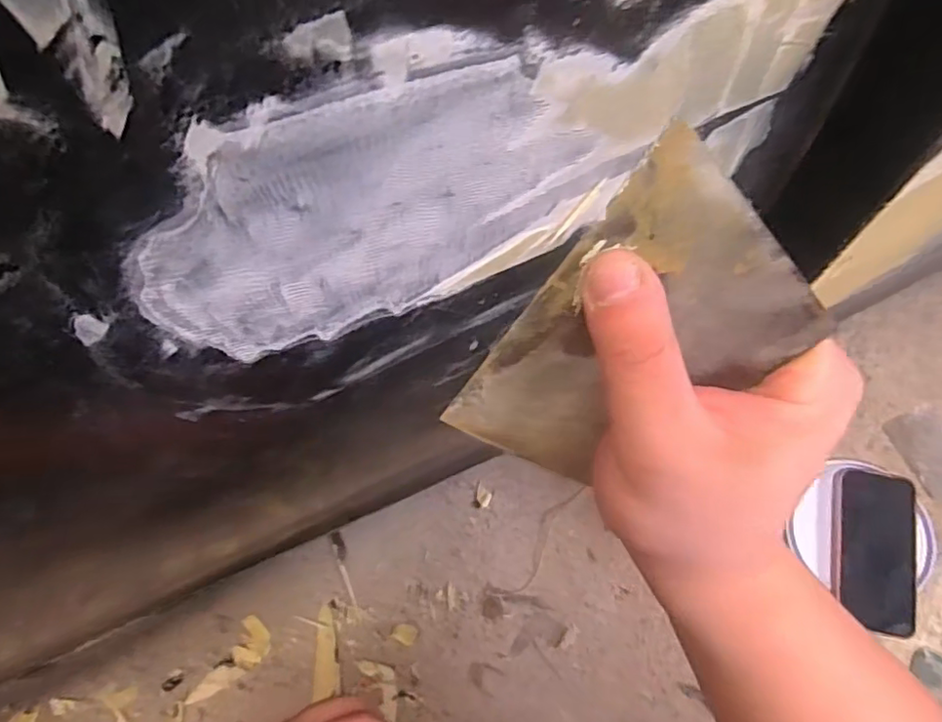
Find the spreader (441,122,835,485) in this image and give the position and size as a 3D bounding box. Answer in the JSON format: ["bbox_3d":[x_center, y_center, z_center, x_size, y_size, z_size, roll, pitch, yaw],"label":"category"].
[{"bbox_3d":[0.047,0.000,0.196,0.071,0.139,0.004,29,48,-12],"label":"spreader"}]

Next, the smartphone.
[{"bbox_3d":[0.413,0.192,0.599,0.076,0.012,0.152,10,76,8],"label":"smartphone"}]

